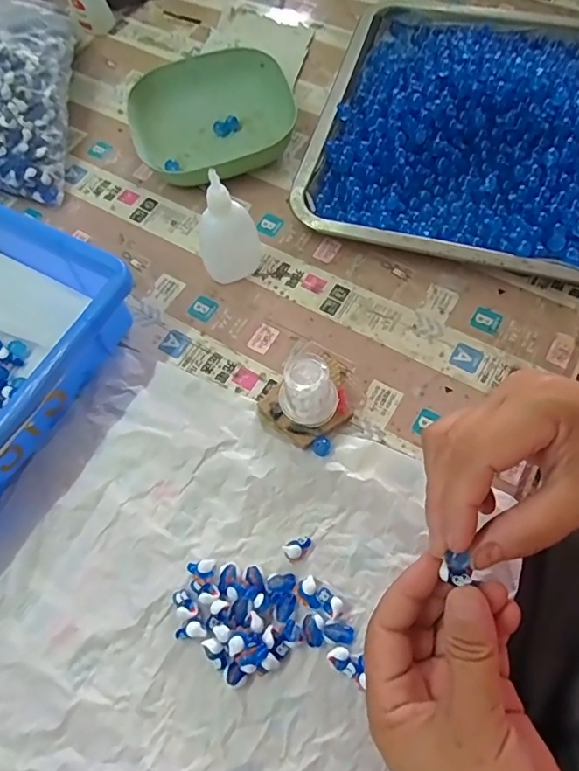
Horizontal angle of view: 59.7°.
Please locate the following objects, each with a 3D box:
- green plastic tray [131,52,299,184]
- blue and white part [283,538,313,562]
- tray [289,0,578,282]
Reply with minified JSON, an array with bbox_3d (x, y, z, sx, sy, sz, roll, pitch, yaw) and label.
[{"bbox_3d":[-0.070,-0.247,0.465,0.146,0.032,0.142,-11,64,-3],"label":"green plastic tray"},{"bbox_3d":[0.006,0.099,0.306,0.017,0.009,0.011,-22,65,-8],"label":"blue and white part"},{"bbox_3d":[0.167,-0.231,0.440,0.269,0.046,0.305,13,65,9],"label":"tray"}]

